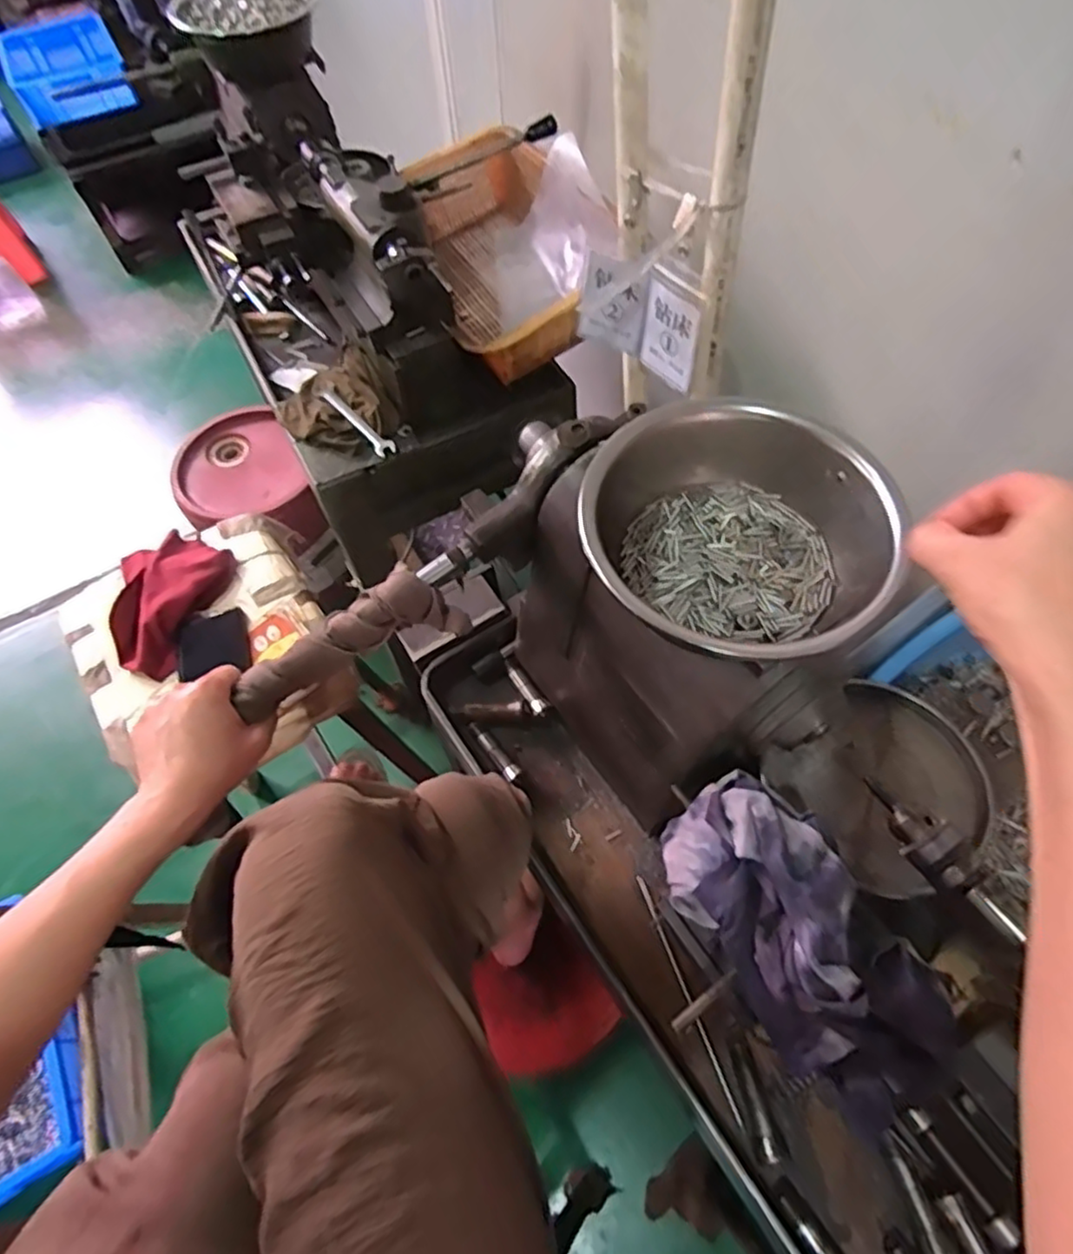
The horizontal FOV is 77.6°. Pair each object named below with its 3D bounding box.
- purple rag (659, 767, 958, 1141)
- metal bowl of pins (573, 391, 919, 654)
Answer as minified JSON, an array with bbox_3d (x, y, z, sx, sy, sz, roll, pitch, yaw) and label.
[{"bbox_3d":[0.143,0.168,0.374,0.088,0.050,0.172,-28,63,-13],"label":"purple rag"},{"bbox_3d":[0.117,-0.051,0.402,0.175,0.060,0.161,-1,60,2],"label":"metal bowl of pins"}]

